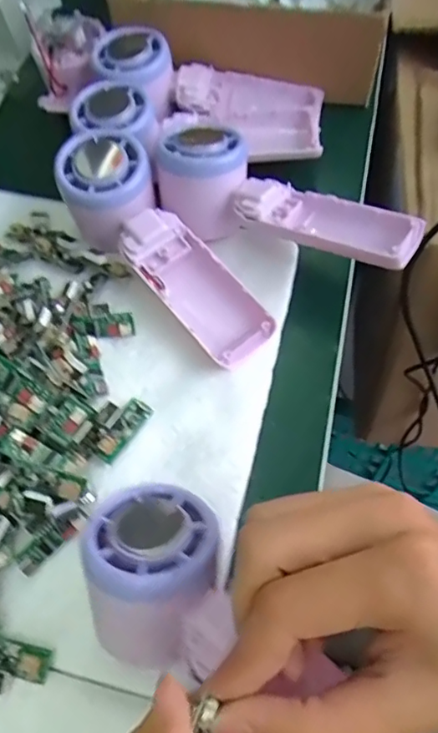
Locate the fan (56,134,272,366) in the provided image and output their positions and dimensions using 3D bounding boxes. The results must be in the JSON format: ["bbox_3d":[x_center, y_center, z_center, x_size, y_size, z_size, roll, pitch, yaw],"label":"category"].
[{"bbox_3d":[-0.034,-0.069,0.344,0.050,0.041,0.162,-40,84,-15],"label":"fan"}]

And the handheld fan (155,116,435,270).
[{"bbox_3d":[0.037,-0.096,0.337,0.163,0.043,0.056,27,68,15],"label":"handheld fan"}]

